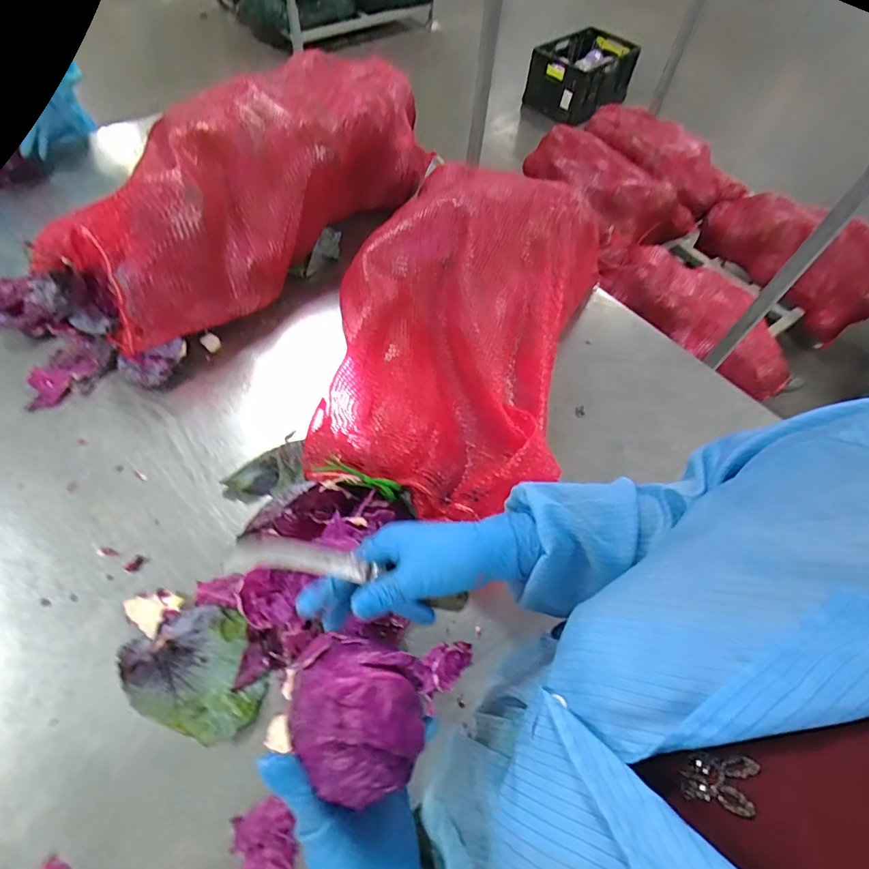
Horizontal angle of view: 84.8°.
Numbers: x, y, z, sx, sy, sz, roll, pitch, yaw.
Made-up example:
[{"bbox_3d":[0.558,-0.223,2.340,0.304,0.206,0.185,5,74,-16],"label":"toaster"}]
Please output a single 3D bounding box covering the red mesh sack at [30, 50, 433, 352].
[{"bbox_3d":[-0.339,-0.499,0.931,0.348,0.246,0.732,35,63,16],"label":"red mesh sack"}]

